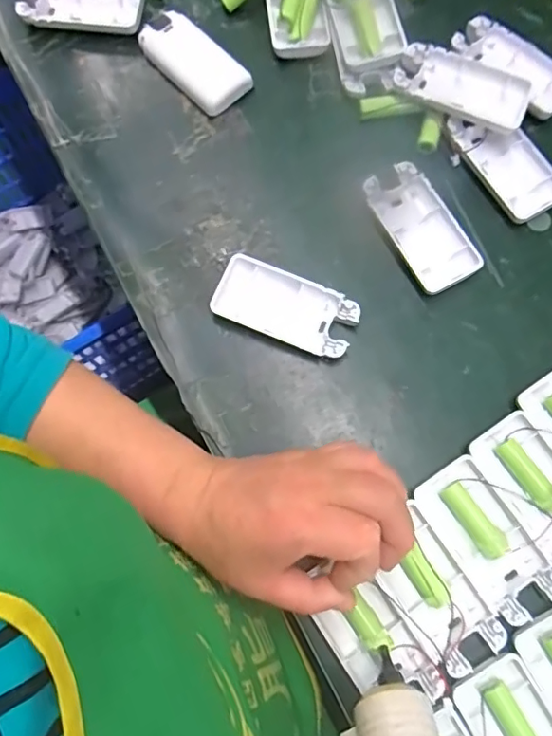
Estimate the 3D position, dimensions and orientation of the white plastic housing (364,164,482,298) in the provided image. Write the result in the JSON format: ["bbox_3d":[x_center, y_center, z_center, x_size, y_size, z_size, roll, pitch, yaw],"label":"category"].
[{"bbox_3d":[0.101,-0.097,0.370,0.047,0.011,0.093,-29,78,-6],"label":"white plastic housing"}]

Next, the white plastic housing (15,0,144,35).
[{"bbox_3d":[-0.148,-0.278,0.408,0.092,0.019,0.037,6,77,3],"label":"white plastic housing"}]

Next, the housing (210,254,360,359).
[{"bbox_3d":[0.006,-0.040,0.358,0.093,0.013,0.044,22,78,6],"label":"housing"}]

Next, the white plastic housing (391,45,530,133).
[{"bbox_3d":[0.132,-0.199,0.381,0.091,0.023,0.040,19,78,5],"label":"white plastic housing"}]

